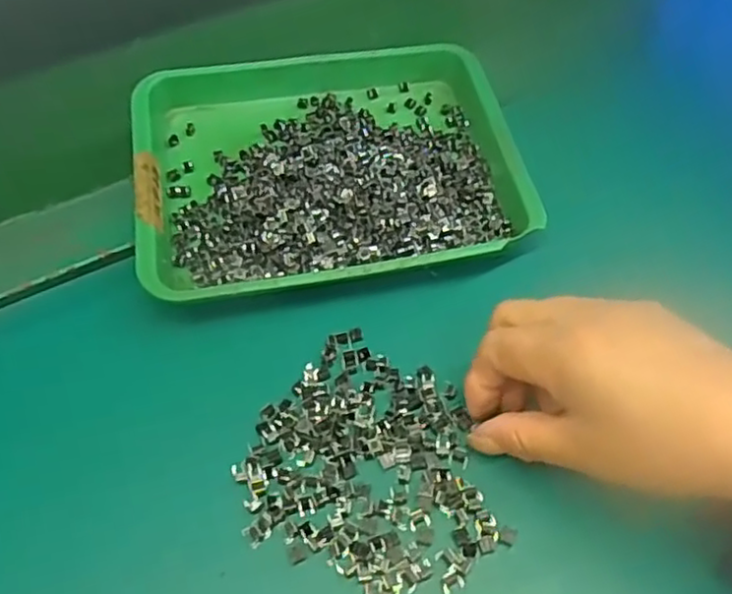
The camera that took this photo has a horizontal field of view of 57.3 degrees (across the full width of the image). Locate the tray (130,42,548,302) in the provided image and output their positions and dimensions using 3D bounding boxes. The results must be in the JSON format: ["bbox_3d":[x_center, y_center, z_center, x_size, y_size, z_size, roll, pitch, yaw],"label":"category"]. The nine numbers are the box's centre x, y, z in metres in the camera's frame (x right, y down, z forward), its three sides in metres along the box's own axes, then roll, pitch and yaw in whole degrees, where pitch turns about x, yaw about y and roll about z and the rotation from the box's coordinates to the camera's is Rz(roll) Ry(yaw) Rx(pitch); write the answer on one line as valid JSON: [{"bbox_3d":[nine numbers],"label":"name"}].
[{"bbox_3d":[-0.022,-0.079,0.390,0.212,0.034,0.169,-10,55,-5],"label":"tray"}]

